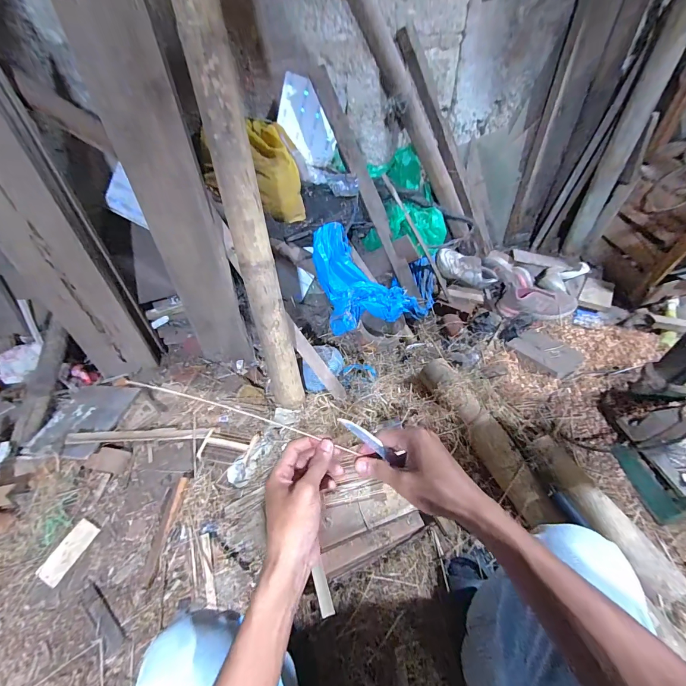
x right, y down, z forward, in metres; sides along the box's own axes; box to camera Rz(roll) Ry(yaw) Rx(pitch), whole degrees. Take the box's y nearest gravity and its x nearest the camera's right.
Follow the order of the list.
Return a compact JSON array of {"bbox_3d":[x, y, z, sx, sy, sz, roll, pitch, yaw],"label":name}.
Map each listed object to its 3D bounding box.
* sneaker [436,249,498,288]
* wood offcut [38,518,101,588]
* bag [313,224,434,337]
[{"bbox_3d":[0.448,-0.274,1.221,0.242,0.096,0.081,17,45,-12],"label":"sneaker"},{"bbox_3d":[-0.625,0.474,0.761,0.059,0.009,0.121,16,49,18],"label":"wood offcut"},{"bbox_3d":[0.113,-0.206,1.047,0.390,0.263,0.225,-5,46,-2],"label":"bag"}]

